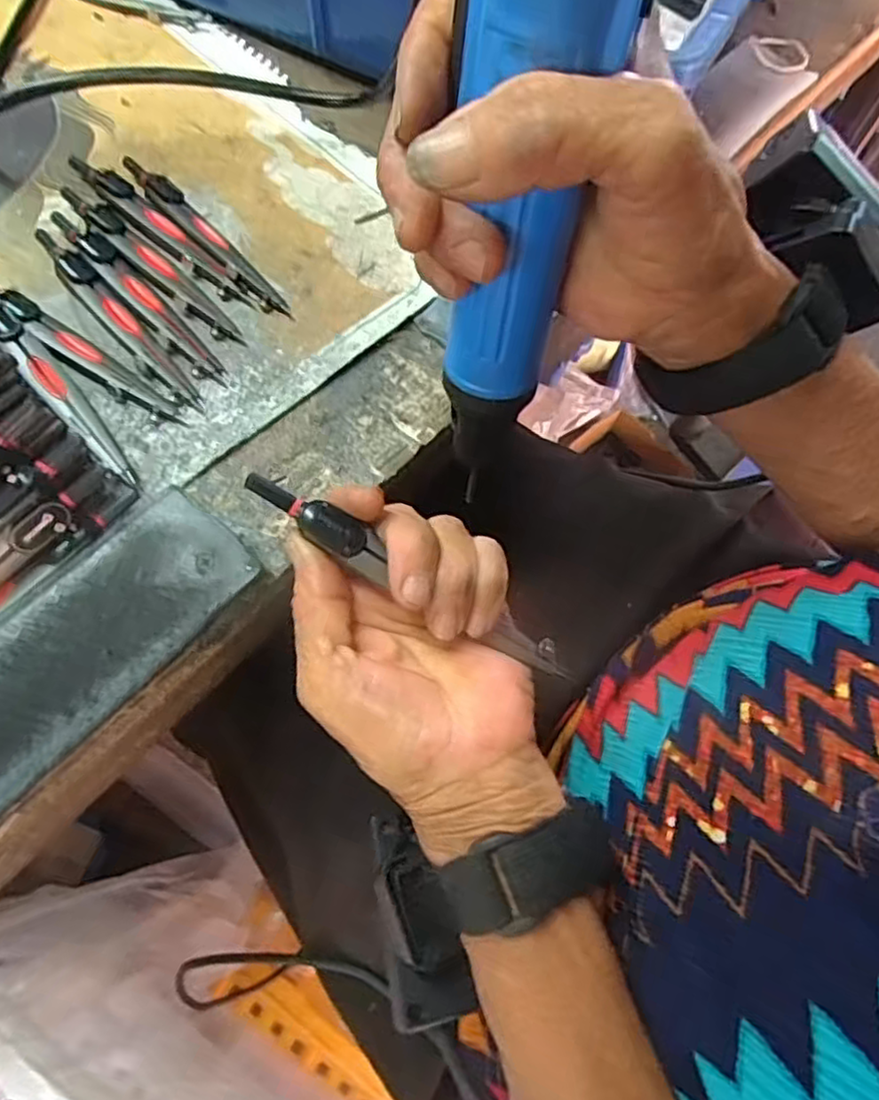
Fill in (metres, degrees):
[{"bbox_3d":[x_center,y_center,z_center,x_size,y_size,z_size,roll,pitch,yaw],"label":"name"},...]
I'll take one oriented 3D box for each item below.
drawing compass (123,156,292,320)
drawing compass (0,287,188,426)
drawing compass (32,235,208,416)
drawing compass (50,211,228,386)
[{"bbox_3d":[-0.120,-0.163,0.349,0.017,0.013,0.125,-38,74,-18],"label":"drawing compass"},{"bbox_3d":[-0.169,-0.095,0.310,0.121,0.021,0.018,33,68,10],"label":"drawing compass"},{"bbox_3d":[-0.153,-0.111,0.322,0.018,0.011,0.124,-39,74,-19],"label":"drawing compass"},{"bbox_3d":[-0.147,-0.126,0.329,0.016,0.008,0.125,-40,75,-19],"label":"drawing compass"}]

